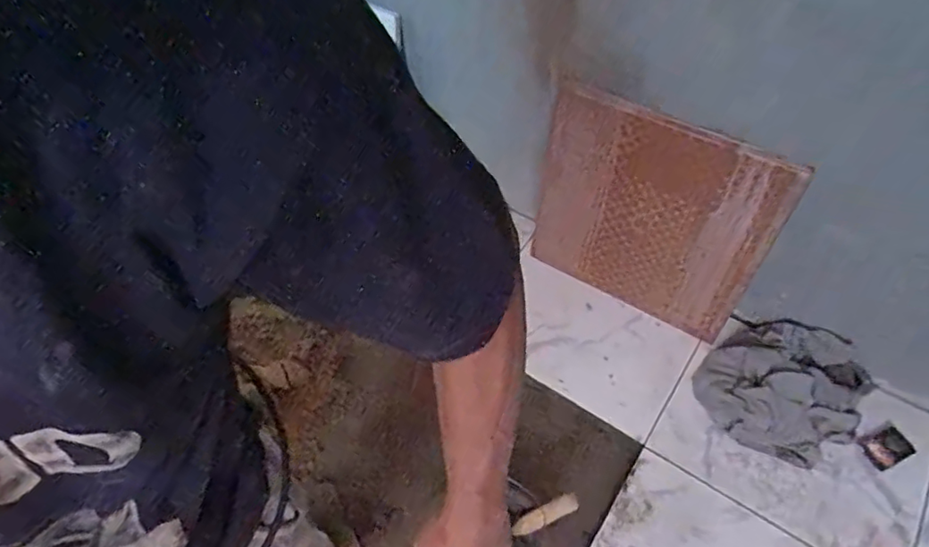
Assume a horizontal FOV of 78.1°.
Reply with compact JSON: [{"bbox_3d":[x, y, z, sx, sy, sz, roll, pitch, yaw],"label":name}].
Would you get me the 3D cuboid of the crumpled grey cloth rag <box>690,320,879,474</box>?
[{"bbox_3d":[0.670,0.240,1.212,0.303,0.118,0.293,31,61,23],"label":"crumpled grey cloth rag"}]

